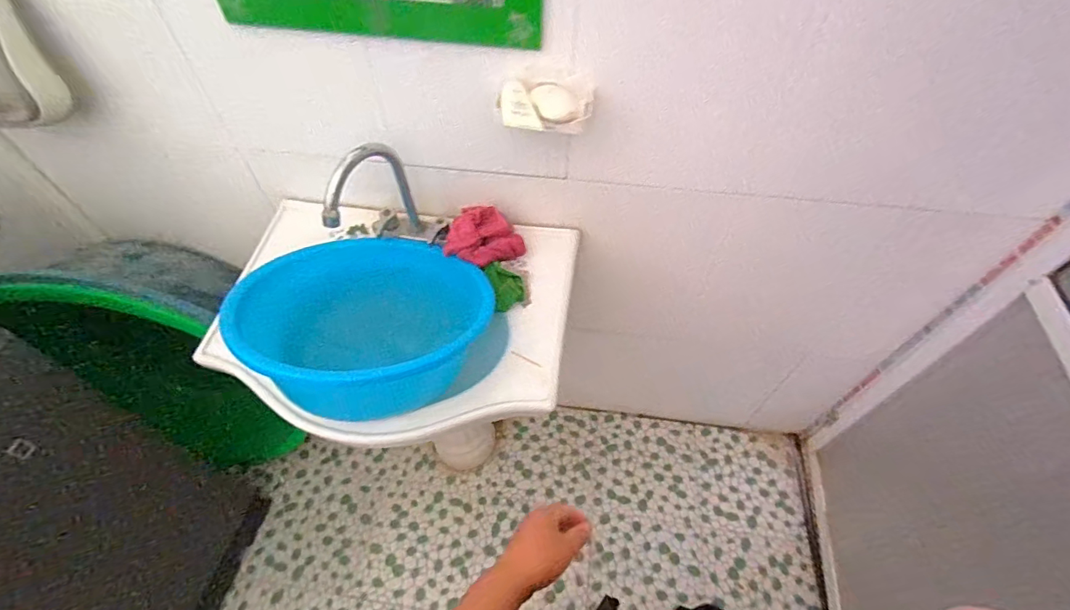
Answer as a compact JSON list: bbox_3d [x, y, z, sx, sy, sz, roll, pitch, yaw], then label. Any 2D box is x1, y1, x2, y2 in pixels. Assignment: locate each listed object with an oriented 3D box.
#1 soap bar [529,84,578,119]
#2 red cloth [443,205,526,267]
[{"bbox_3d":[0.026,-0.282,0.646,0.057,0.017,0.068,-8,53,-6],"label":"soap bar"},{"bbox_3d":[-0.091,-0.130,0.833,0.140,0.059,0.116,-2,52,-2],"label":"red cloth"}]

